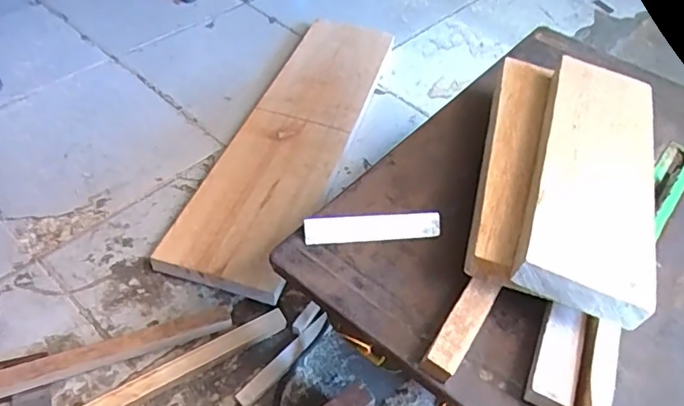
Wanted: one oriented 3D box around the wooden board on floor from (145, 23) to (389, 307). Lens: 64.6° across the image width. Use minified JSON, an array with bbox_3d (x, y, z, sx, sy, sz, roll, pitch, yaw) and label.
[{"bbox_3d":[-0.075,-0.119,0.836,0.185,0.040,0.595,16,49,7],"label":"wooden board on floor"}]

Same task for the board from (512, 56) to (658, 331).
[{"bbox_3d":[0.202,-0.028,0.433,0.088,0.026,0.260,19,50,10],"label":"board"}]

